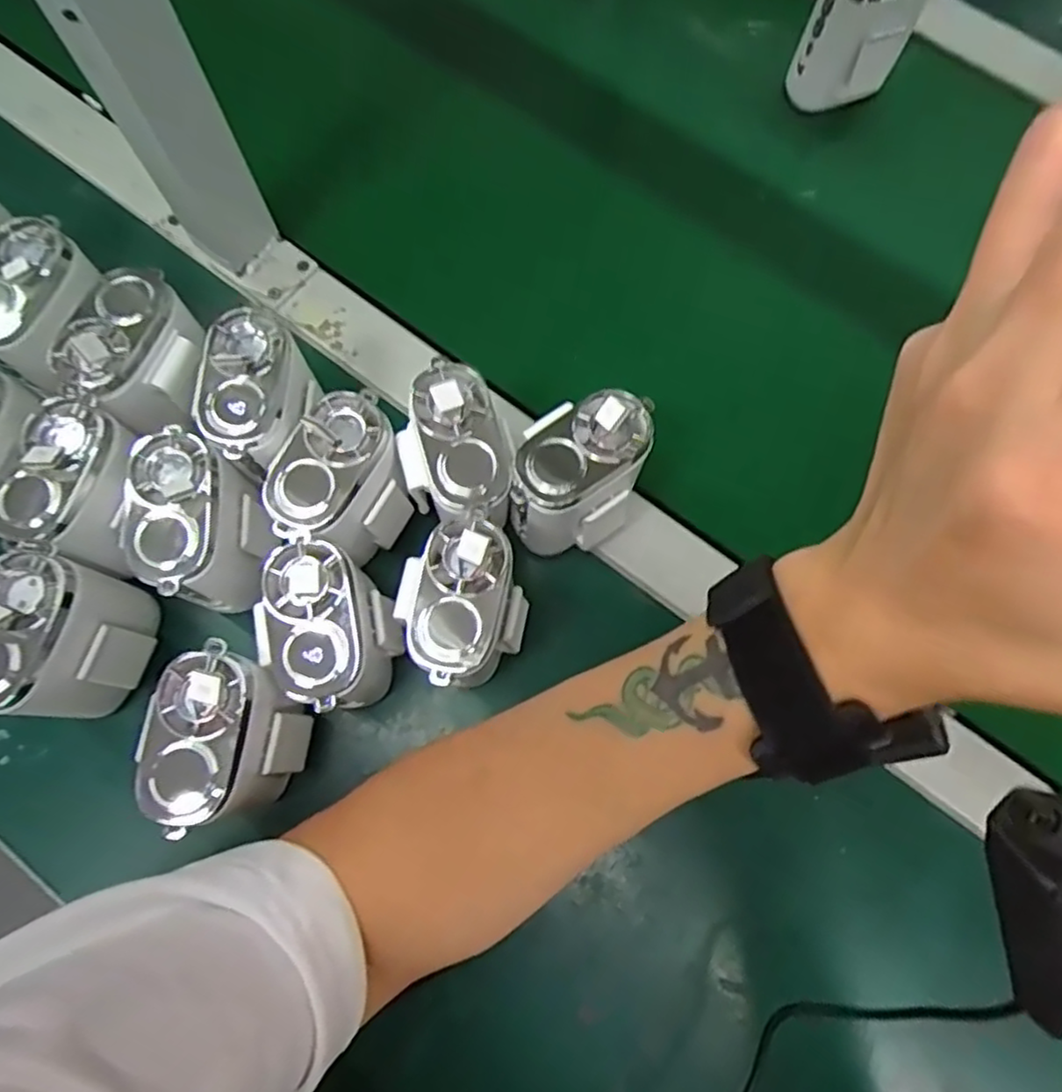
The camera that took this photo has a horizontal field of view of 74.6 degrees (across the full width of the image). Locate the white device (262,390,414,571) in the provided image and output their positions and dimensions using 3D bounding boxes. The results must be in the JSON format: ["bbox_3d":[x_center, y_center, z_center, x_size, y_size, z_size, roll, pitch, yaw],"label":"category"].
[{"bbox_3d":[-0.088,-0.028,0.334,0.044,0.073,0.070,29,77,7],"label":"white device"}]

